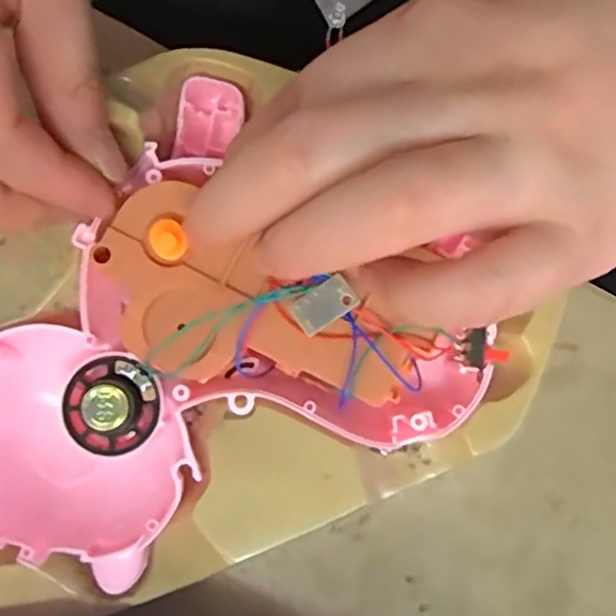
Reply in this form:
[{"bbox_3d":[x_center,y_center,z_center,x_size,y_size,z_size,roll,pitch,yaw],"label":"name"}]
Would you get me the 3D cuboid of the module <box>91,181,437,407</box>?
[{"bbox_3d":[-0.015,0.001,0.173,0.087,0.017,0.044,22,79,6],"label":"module"}]

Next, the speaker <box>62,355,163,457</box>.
[{"bbox_3d":[-0.057,0.028,0.192,0.027,0.012,0.027,0,83,0],"label":"speaker"}]

